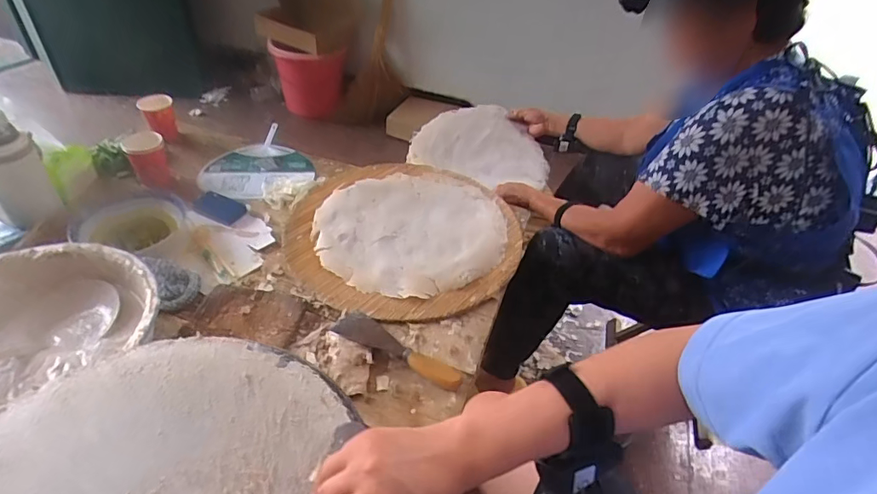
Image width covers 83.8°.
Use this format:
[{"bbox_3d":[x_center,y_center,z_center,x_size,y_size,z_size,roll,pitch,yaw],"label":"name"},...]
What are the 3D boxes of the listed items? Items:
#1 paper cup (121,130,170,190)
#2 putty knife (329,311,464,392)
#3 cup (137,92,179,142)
[{"bbox_3d":[-0.590,-0.174,0.999,0.068,0.101,0.076,-22,46,-26],"label":"paper cup"},{"bbox_3d":[-0.063,0.150,0.715,0.207,0.021,0.059,24,45,23],"label":"putty knife"},{"bbox_3d":[-0.652,-0.304,1.147,0.068,0.085,0.083,-22,46,-26],"label":"cup"}]

